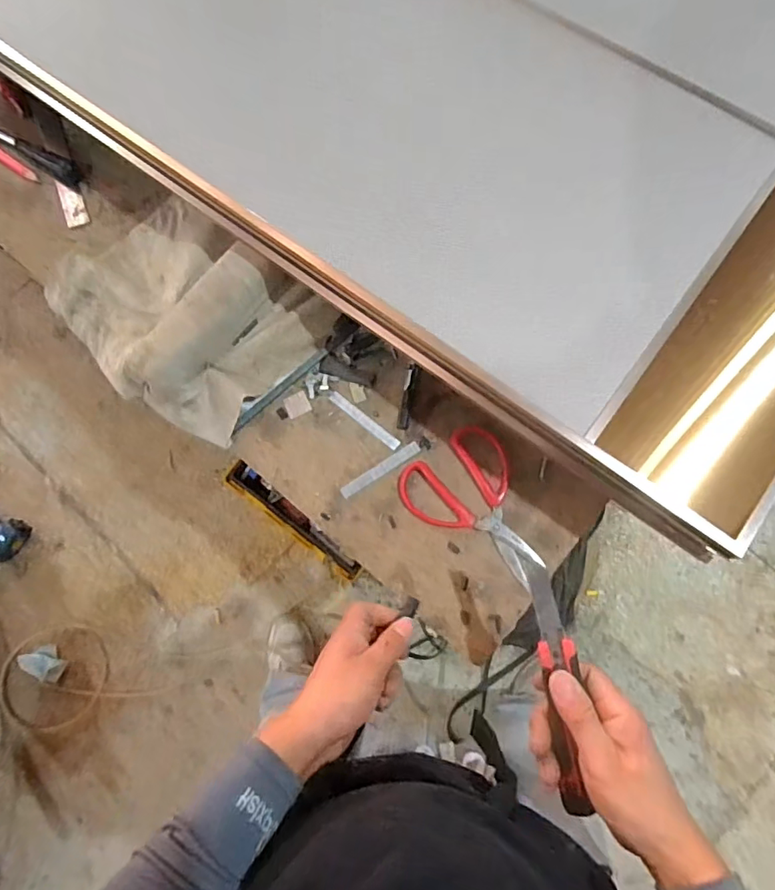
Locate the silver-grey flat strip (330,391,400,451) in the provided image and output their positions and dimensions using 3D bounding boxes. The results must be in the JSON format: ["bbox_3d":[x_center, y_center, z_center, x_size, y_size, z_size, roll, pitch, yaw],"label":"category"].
[{"bbox_3d":[-0.027,-0.029,0.612,0.101,0.004,0.013,39,81,11],"label":"silver-grey flat strip"}]

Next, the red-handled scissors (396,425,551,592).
[{"bbox_3d":[0.103,0.074,0.582,0.121,0.014,0.174,-34,77,-6],"label":"red-handled scissors"}]

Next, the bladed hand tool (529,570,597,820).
[{"bbox_3d":[0.145,0.204,0.438,0.027,0.019,0.203,-7,85,-1],"label":"bladed hand tool"}]

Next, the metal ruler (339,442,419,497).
[{"bbox_3d":[-0.008,0.028,0.596,0.102,0.004,0.013,-33,79,-6],"label":"metal ruler"}]

